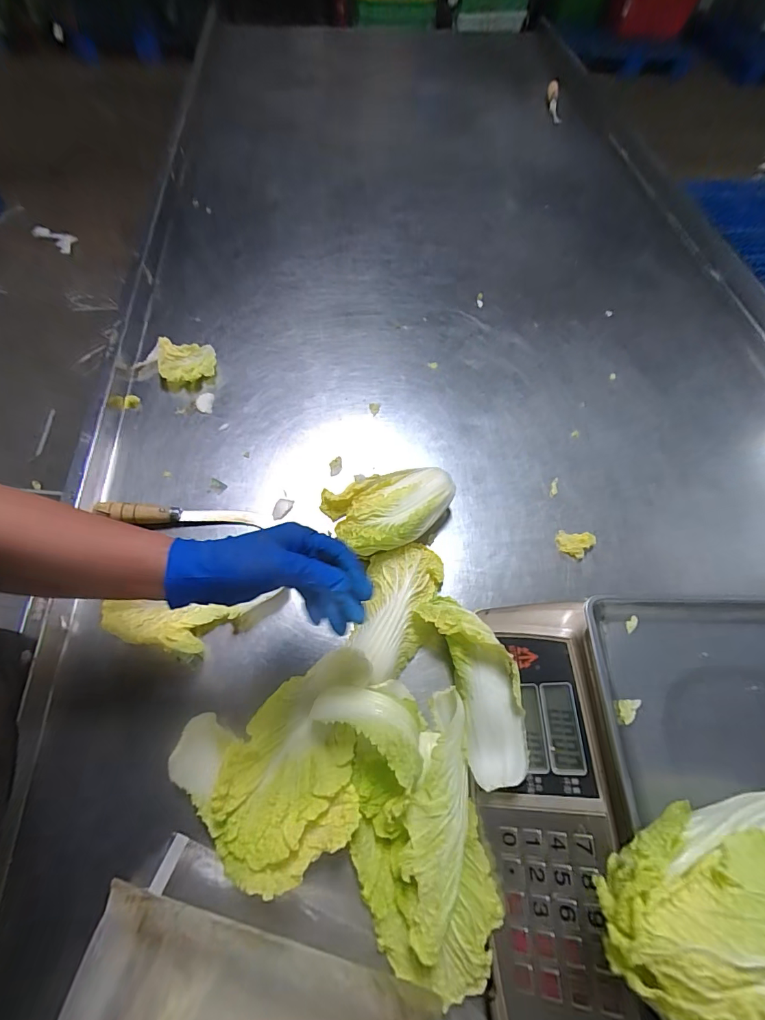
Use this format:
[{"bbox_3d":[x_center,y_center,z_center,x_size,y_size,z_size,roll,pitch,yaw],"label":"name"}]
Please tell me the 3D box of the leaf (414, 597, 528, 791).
[{"bbox_3d":[0.092,0.164,0.418,0.062,0.042,0.173,-14,63,-11],"label":"leaf"}]

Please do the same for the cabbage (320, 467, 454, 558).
[{"bbox_3d":[0.008,-0.006,0.527,0.149,0.063,0.113,-19,64,-13],"label":"cabbage"}]

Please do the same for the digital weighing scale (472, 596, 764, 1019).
[{"bbox_3d":[0.275,0.257,0.364,0.357,0.119,0.337,5,61,-1],"label":"digital weighing scale"}]

